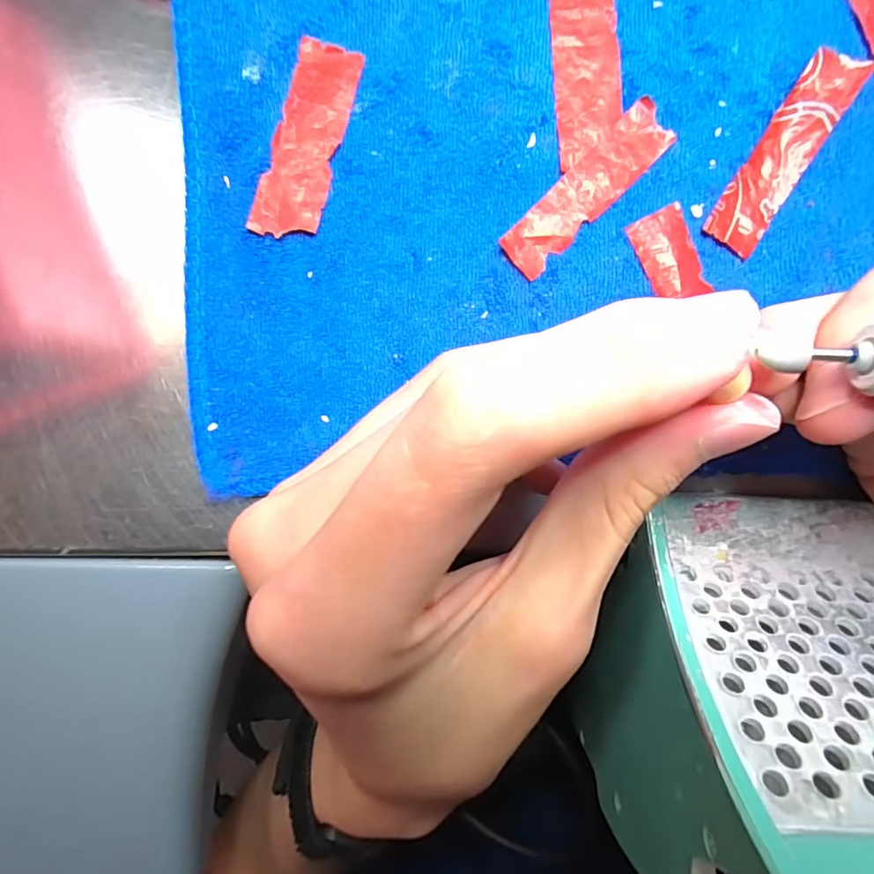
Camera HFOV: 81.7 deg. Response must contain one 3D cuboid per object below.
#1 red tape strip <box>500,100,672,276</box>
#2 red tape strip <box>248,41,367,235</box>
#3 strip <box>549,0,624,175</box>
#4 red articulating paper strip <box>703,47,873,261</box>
[{"bbox_3d":[0.044,-0.072,0.148,0.058,0.004,0.015,-44,89,1],"label":"red tape strip"},{"bbox_3d":[-0.038,-0.087,0.149,0.019,0.004,0.058,16,89,-7],"label":"red tape strip"},{"bbox_3d":[0.044,-0.109,0.148,0.019,0.004,0.057,-5,90,2],"label":"strip"},{"bbox_3d":[0.100,-0.082,0.146,0.016,0.004,0.059,33,97,4],"label":"red articulating paper strip"}]

